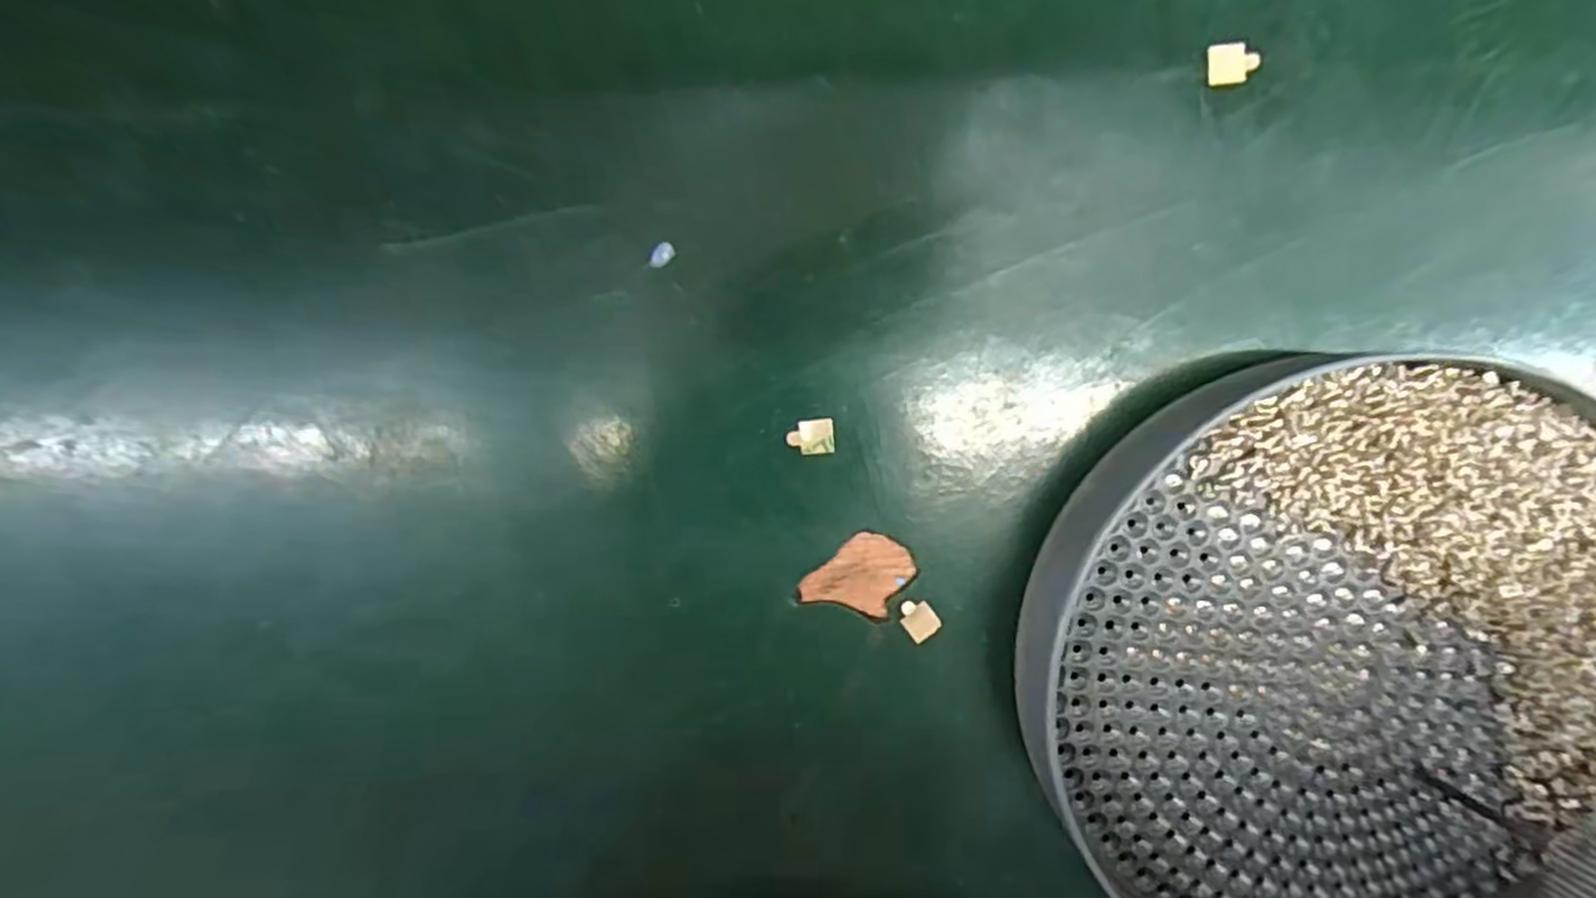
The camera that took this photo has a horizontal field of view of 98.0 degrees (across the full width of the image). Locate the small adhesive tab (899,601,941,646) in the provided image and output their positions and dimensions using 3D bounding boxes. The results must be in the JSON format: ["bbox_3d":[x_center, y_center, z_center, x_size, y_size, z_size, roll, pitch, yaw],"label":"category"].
[{"bbox_3d":[0.023,0.032,0.133,0.006,0.004,0.008,-38,93,0],"label":"small adhesive tab"}]

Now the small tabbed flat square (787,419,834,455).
[{"bbox_3d":[0.002,-0.002,0.128,0.008,0.004,0.007,-4,92,-1],"label":"small tabbed flat square"}]

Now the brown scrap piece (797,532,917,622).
[{"bbox_3d":[0.012,0.025,0.133,0.017,0.004,0.018,33,91,-2],"label":"brown scrap piece"}]

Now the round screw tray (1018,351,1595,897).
[{"bbox_3d":[0.097,0.041,0.124,0.109,0.016,0.113,0,94,1],"label":"round screw tray"}]

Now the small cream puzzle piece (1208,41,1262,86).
[{"bbox_3d":[0.076,-0.068,0.121,0.008,0.004,0.007,-7,100,5],"label":"small cream puzzle piece"}]

